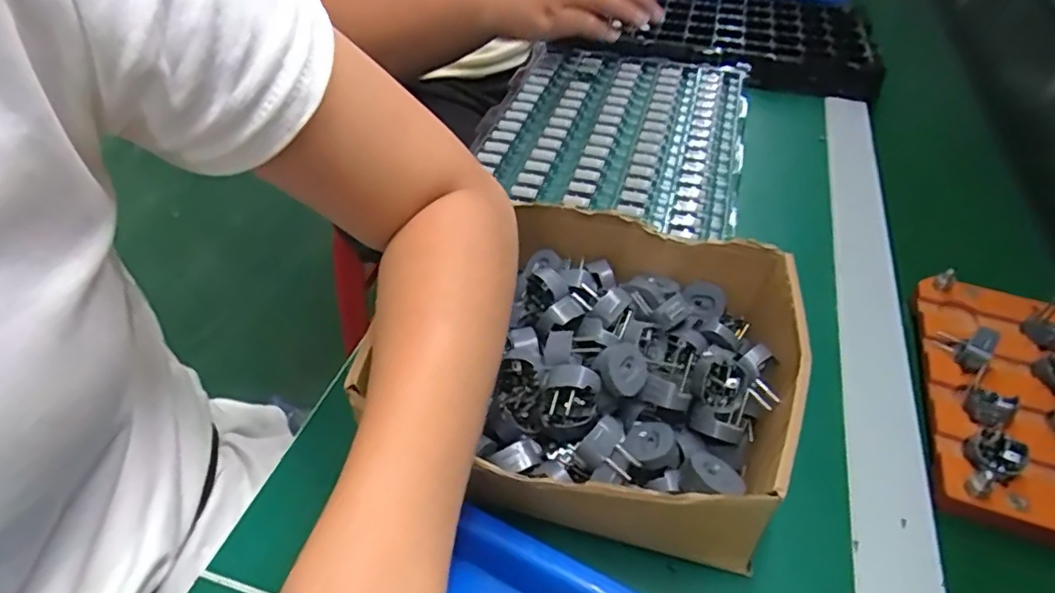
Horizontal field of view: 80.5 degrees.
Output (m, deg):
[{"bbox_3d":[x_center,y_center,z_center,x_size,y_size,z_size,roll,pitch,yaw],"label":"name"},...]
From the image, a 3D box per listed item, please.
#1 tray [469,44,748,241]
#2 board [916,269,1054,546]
[{"bbox_3d":[0.078,-0.154,0.569,0.224,0.015,0.262,12,45,11],"label":"tray"},{"bbox_3d":[0.306,0.060,0.363,0.129,0.022,0.181,16,46,14],"label":"board"}]

